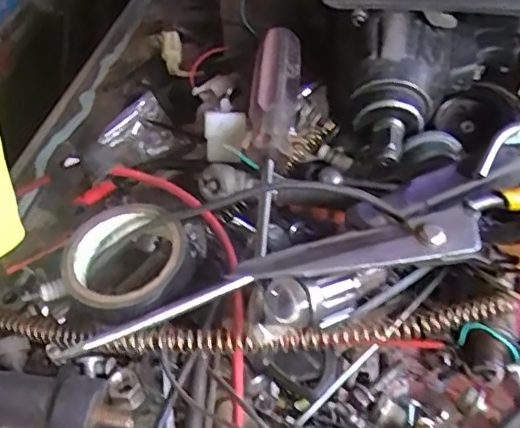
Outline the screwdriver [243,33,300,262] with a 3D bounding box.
[{"bbox_3d":[0.005,-0.046,0.322,0.026,0.025,0.140,4,62,3],"label":"screwdriver"}]

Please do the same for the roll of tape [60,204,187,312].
[{"bbox_3d":[-0.060,0.021,0.267,0.055,0.016,0.049,-17,55,-3],"label":"roll of tape"}]

